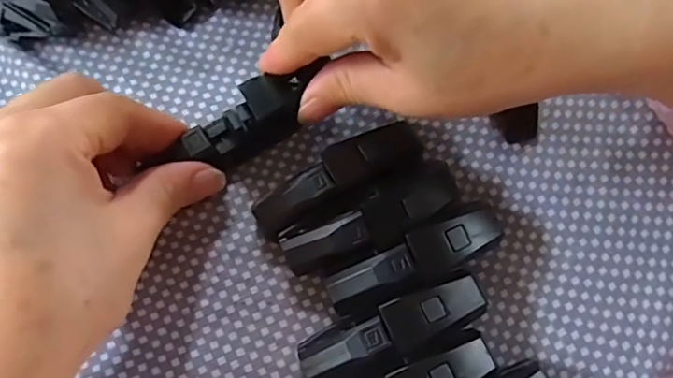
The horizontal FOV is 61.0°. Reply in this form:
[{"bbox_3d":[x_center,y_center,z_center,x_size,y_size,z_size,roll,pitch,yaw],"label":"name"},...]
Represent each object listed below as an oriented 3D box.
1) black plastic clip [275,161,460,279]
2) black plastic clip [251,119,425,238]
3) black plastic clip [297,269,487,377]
[{"bbox_3d":[0.015,0.012,0.224,0.073,0.022,0.024,-26,77,-6],"label":"black plastic clip"},{"bbox_3d":[-0.001,-0.003,0.227,0.066,0.024,0.019,-26,77,-6],"label":"black plastic clip"},{"bbox_3d":[0.023,0.052,0.214,0.074,0.020,0.021,-23,76,-5],"label":"black plastic clip"}]

